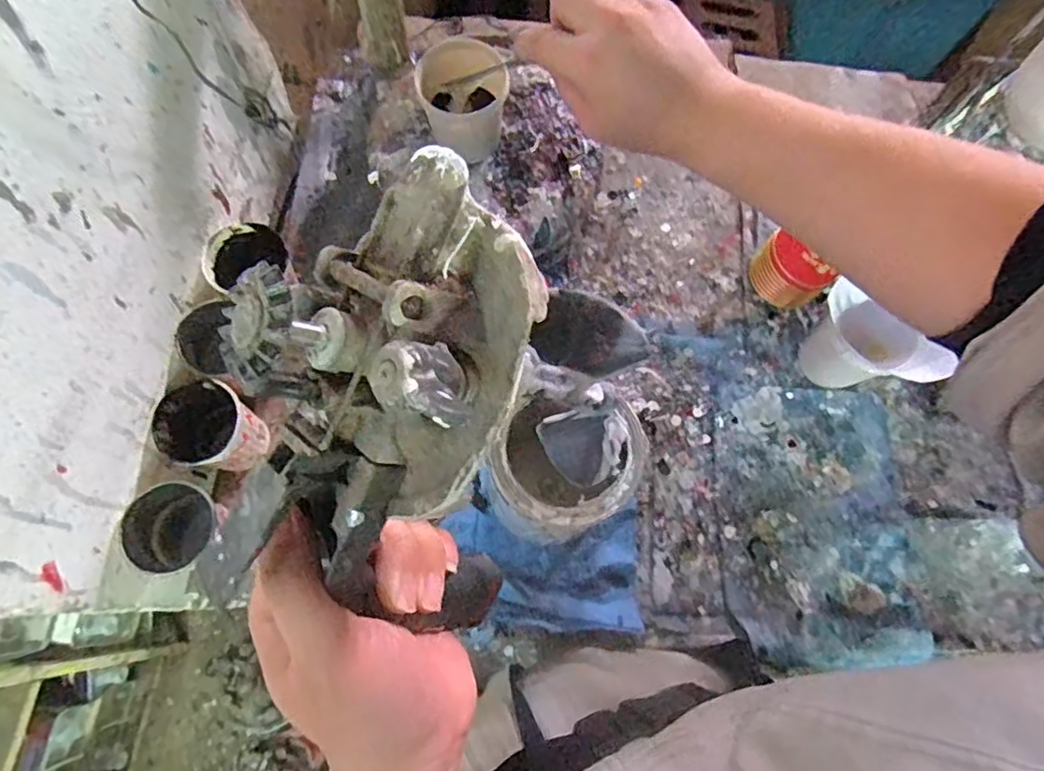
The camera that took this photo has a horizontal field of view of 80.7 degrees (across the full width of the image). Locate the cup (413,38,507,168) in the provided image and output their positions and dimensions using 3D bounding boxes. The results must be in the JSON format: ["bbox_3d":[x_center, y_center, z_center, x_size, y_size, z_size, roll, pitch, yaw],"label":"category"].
[{"bbox_3d":[-0.053,-0.249,0.553,0.076,0.081,0.079,1,71,-2],"label":"cup"}]

